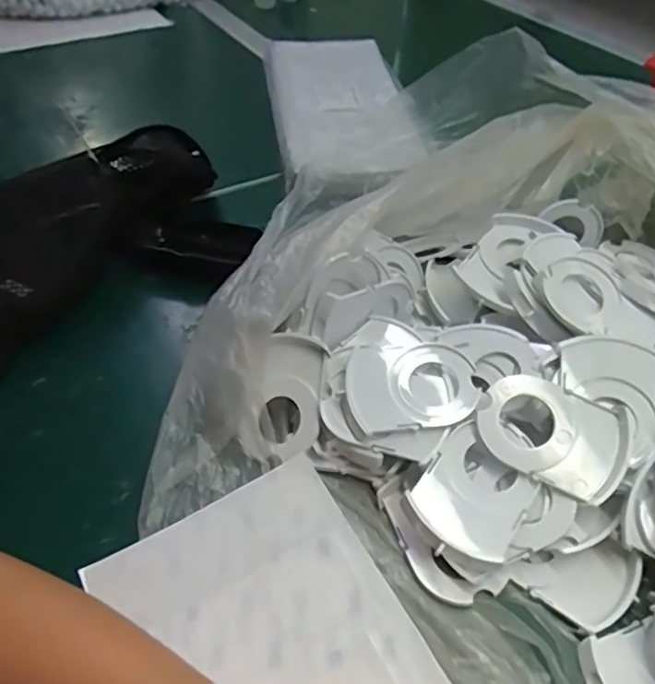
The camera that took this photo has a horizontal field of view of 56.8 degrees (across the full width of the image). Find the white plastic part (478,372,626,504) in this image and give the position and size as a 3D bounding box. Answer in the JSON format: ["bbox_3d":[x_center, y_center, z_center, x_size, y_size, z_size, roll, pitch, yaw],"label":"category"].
[{"bbox_3d":[0.122,0.050,0.332,0.075,0.008,0.056,23,72,11],"label":"white plastic part"}]

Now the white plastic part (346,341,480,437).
[{"bbox_3d":[0.050,0.026,0.360,0.075,0.021,0.057,-5,45,-6],"label":"white plastic part"}]

